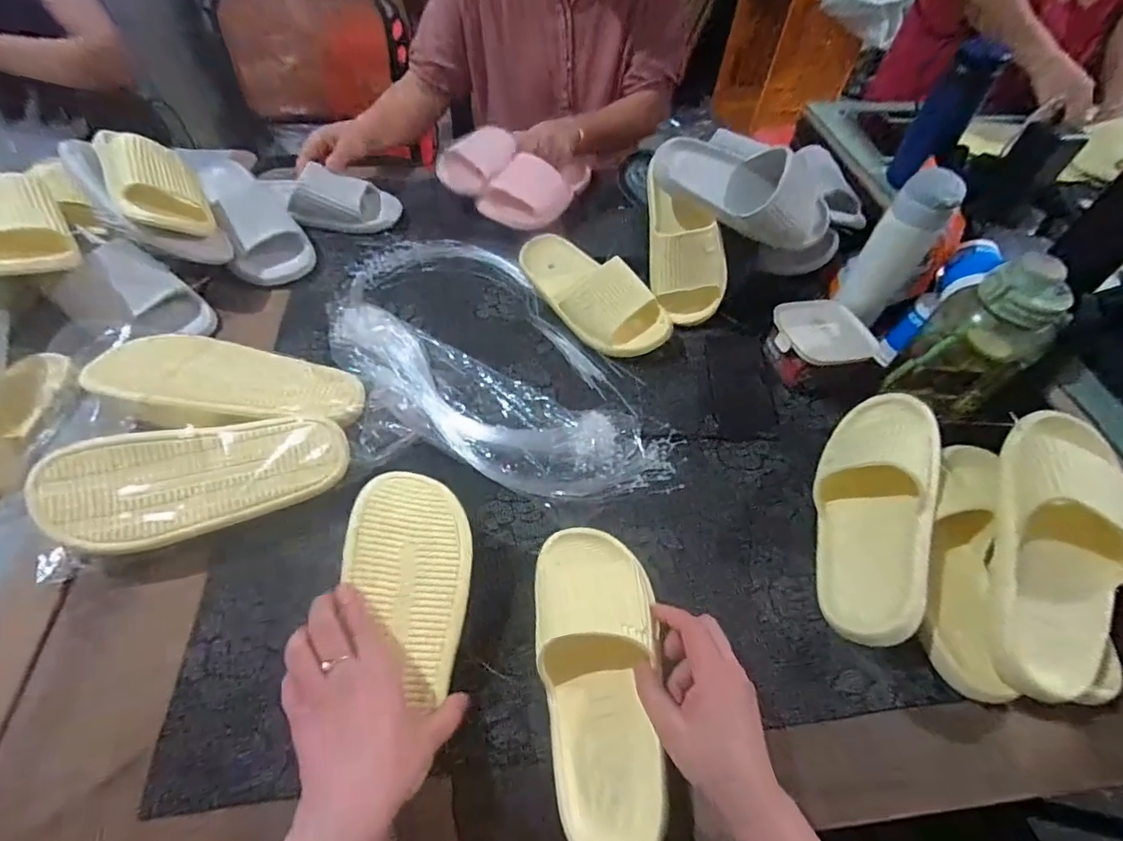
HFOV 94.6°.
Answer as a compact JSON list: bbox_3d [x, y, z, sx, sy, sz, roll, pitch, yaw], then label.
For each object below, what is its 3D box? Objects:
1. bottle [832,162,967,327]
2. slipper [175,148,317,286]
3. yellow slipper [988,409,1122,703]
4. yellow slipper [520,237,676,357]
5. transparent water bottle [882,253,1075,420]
[{"bbox_3d":[0.419,-0.216,0.647,0.069,0.176,0.074,37,59,22],"label":"bottle"},{"bbox_3d":[-0.469,-0.315,0.754,0.100,0.054,0.311,-31,64,-23],"label":"slipper"},{"bbox_3d":[0.454,0.112,0.464,0.095,0.066,0.267,20,74,8],"label":"yellow slipper"},{"bbox_3d":[0.036,-0.176,0.698,0.095,0.062,0.241,-36,66,-25],"label":"yellow slipper"},{"bbox_3d":[0.466,-0.090,0.579,0.101,0.192,0.101,-36,66,-25],"label":"transparent water bottle"}]

